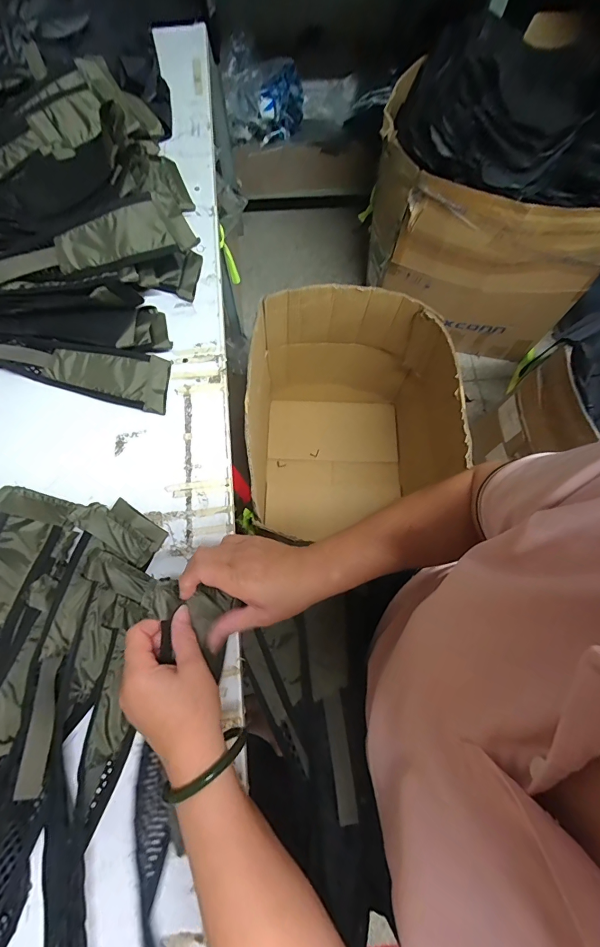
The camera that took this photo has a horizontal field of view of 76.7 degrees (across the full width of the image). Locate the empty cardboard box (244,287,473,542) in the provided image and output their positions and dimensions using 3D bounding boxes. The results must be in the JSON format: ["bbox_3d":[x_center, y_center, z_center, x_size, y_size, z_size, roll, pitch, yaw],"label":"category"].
[{"bbox_3d":[0.119,-0.133,1.067,0.520,0.524,0.495,-8,73,-4],"label":"empty cardboard box"}]

